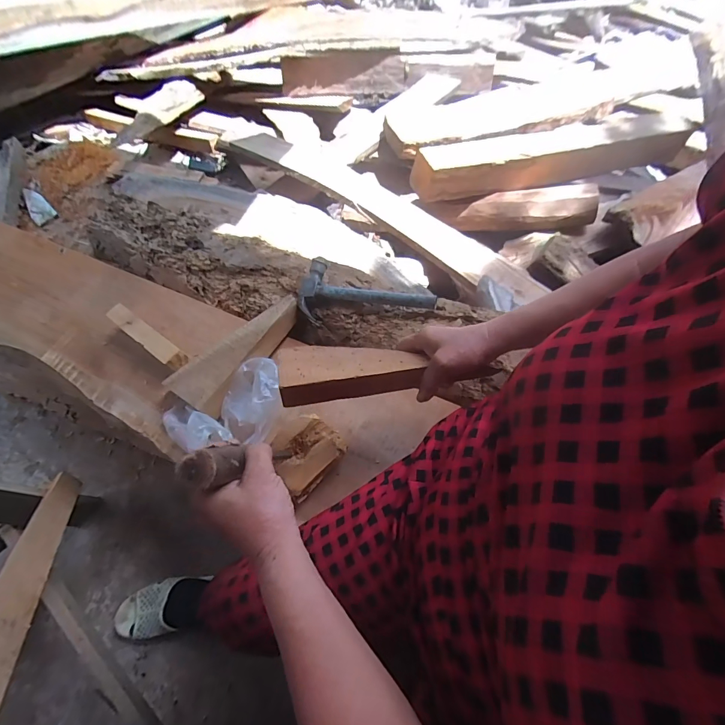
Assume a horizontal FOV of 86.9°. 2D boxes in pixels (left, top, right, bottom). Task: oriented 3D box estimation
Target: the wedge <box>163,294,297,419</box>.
[{"bbox_3d":[-0.211,-0.022,0.644,0.105,0.040,0.232,27,70,28],"label":"wedge"}]

